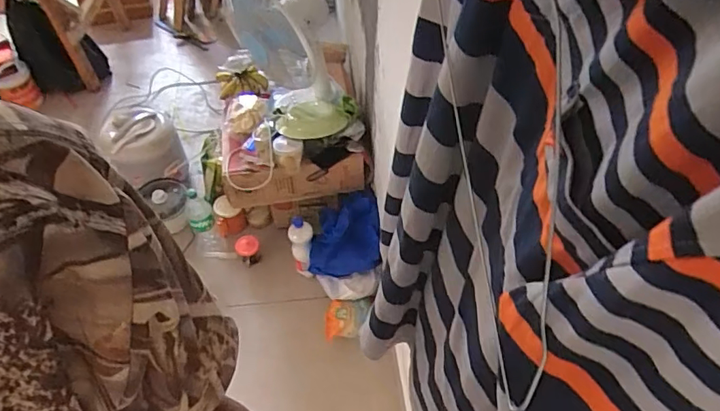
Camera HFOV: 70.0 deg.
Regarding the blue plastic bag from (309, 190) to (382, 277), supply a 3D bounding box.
[{"bbox_3d":[-0.047,0.094,1.588,0.219,0.155,0.219,-2,52,-2],"label":"blue plastic bag"}]

